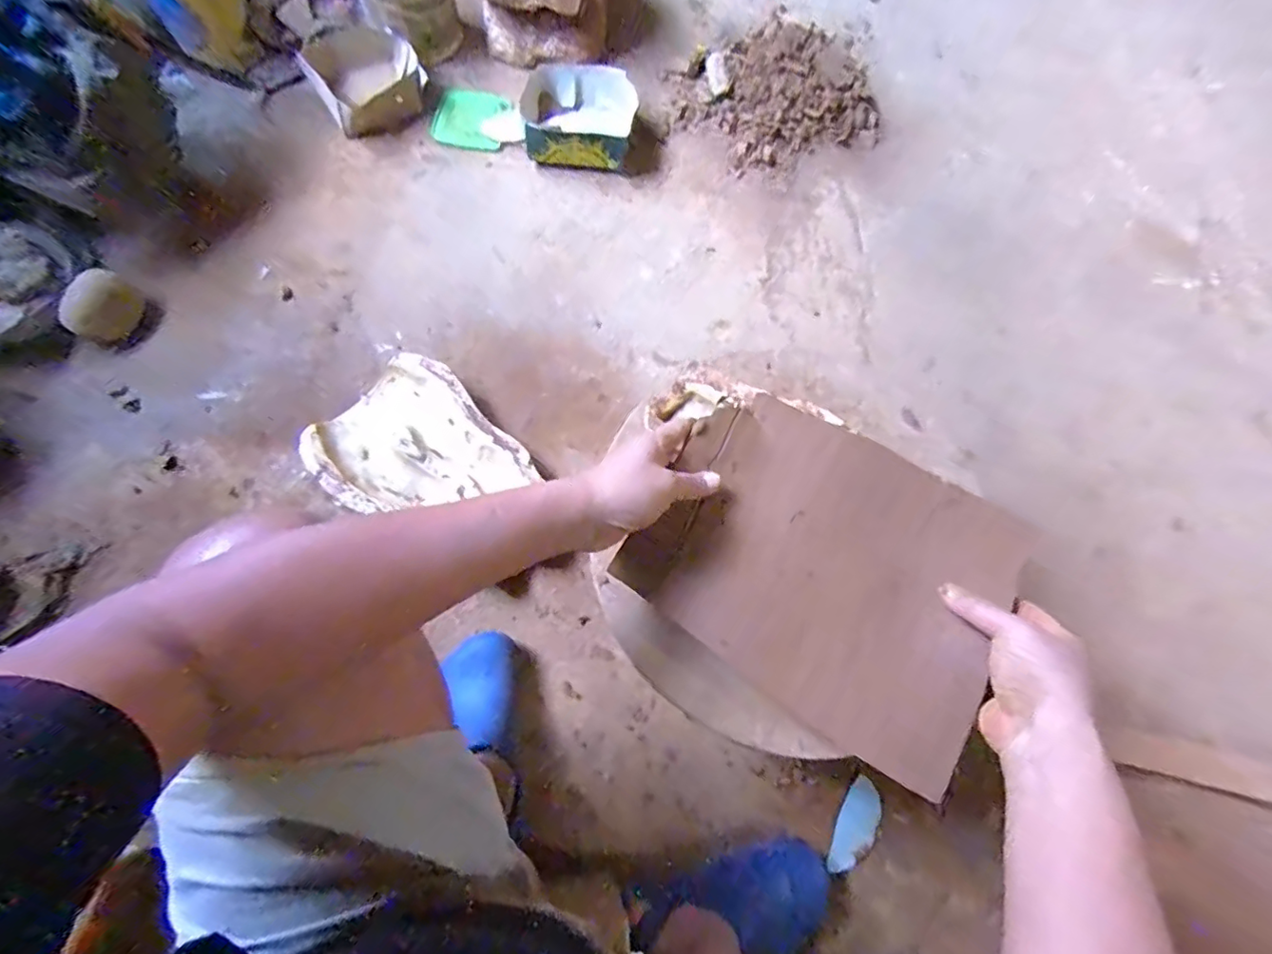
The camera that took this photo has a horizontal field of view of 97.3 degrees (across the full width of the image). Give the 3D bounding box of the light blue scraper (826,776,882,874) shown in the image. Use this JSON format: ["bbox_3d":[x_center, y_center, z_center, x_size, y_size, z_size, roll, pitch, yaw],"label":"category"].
[{"bbox_3d":[0.286,0.455,0.727,0.052,0.005,0.116,31,72,0],"label":"light blue scraper"}]

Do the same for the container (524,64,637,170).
[{"bbox_3d":[-0.114,-0.692,1.064,0.226,0.079,0.204,-1,69,-5],"label":"container"}]

